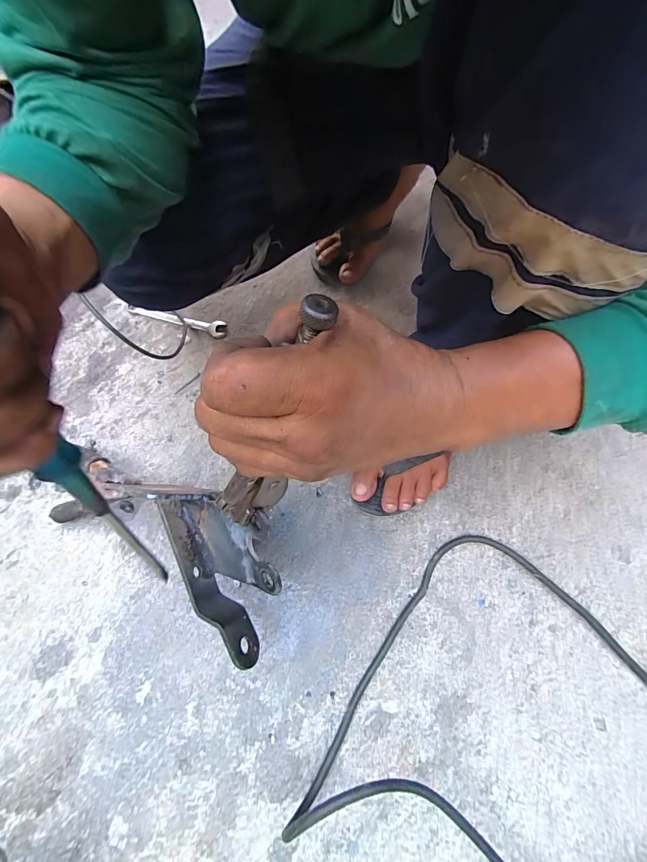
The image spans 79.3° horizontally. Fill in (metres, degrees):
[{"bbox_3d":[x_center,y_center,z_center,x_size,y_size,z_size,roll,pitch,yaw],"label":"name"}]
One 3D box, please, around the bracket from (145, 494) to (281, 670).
[{"bbox_3d":[-0.098,0.128,0.349,0.163,0.096,0.051,50,36,13],"label":"bracket"}]

